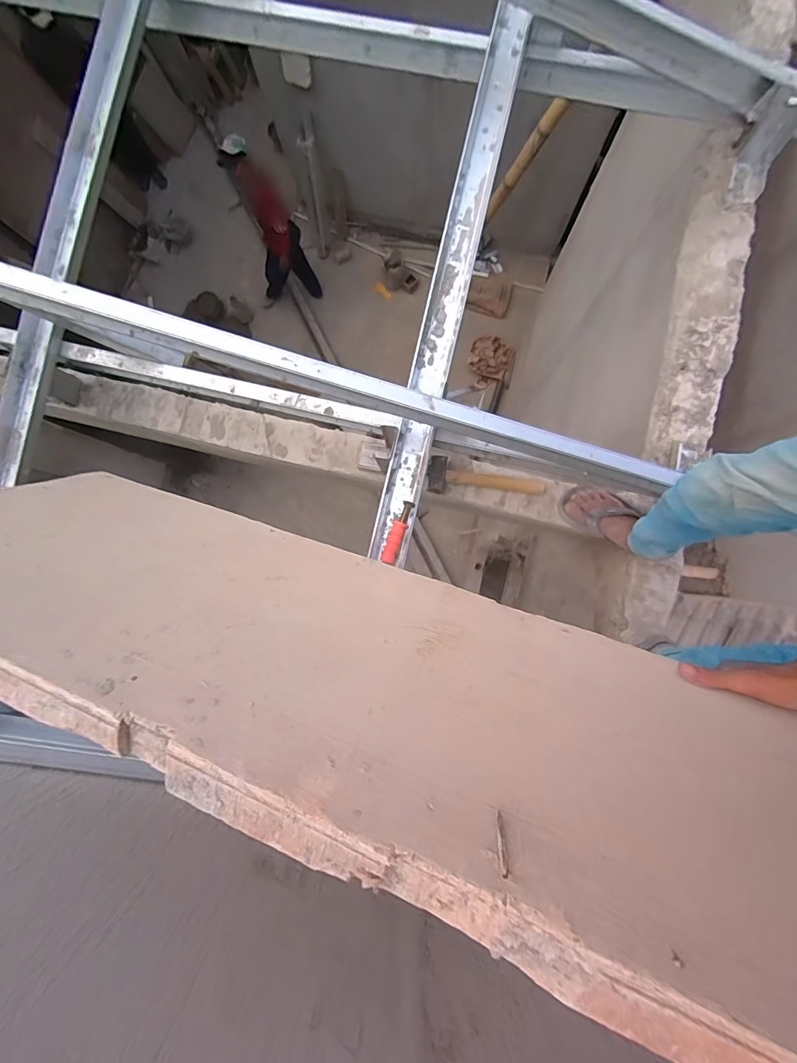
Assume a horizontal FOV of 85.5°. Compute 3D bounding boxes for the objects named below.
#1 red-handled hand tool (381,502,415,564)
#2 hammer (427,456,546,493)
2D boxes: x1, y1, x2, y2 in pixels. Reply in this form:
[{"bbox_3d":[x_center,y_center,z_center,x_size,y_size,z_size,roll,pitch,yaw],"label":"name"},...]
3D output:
[{"bbox_3d":[-0.001,0.002,0.908,0.031,0.023,0.138,21,89,7],"label":"red-handled hand tool"},{"bbox_3d":[0.219,-0.127,1.067,0.292,0.047,0.089,7,72,2],"label":"hammer"}]

